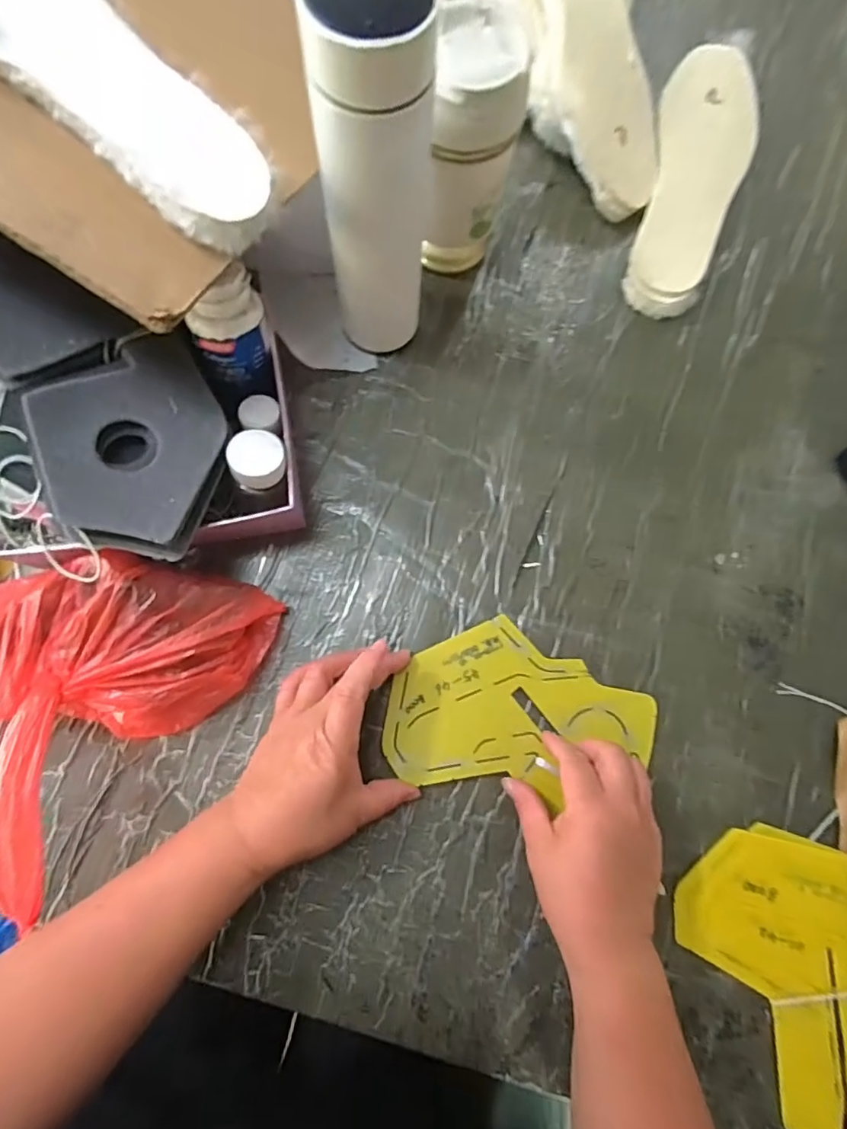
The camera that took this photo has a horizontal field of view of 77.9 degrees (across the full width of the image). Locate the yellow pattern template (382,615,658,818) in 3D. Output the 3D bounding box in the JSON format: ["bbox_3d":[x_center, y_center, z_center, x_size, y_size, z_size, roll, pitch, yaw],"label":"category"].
[{"bbox_3d":[0.075,0.109,0.395,0.195,0.005,0.117,9,79,-1],"label":"yellow pattern template"}]

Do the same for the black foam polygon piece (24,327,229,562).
[{"bbox_3d":[-0.182,-0.077,0.332,0.102,0.027,0.144,-12,82,-5],"label":"black foam polygon piece"}]

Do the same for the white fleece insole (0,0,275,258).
[{"bbox_3d":[-0.194,-0.262,0.254,0.259,0.016,0.086,38,76,-13],"label":"white fleece insole"}]

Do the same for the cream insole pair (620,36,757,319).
[{"bbox_3d":[0.243,-0.338,0.467,0.084,0.034,0.246,14,81,-1],"label":"cream insole pair"}]

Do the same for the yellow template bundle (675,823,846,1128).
[{"bbox_3d":[0.273,0.285,0.371,0.132,0.012,0.195,-29,84,-7],"label":"yellow template bundle"}]

